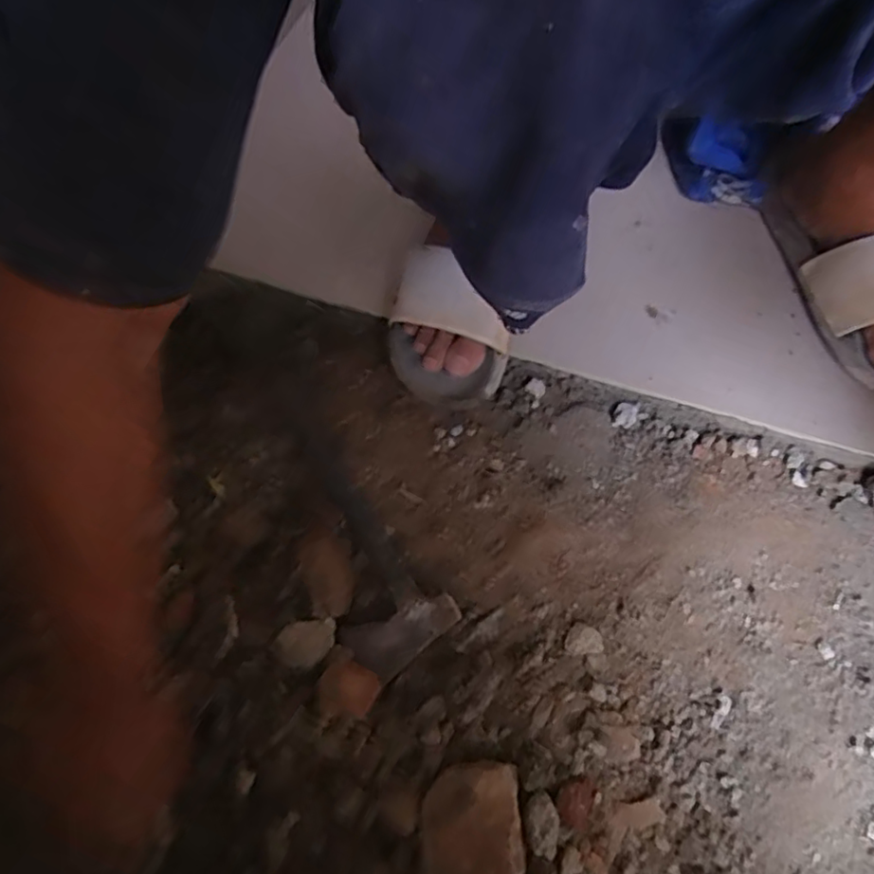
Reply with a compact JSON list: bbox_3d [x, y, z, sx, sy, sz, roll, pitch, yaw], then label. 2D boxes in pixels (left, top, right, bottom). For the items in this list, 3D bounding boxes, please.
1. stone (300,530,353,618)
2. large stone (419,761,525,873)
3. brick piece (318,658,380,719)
[{"bbox_3d":[-0.089,0.111,0.499,0.036,0.033,0.074,-12,65,-4],"label":"stone"},{"bbox_3d":[0.024,0.273,0.412,0.068,0.035,0.086,-2,65,2],"label":"large stone"},{"bbox_3d":[-0.066,0.188,0.456,0.042,0.015,0.032,24,68,13],"label":"brick piece"}]

